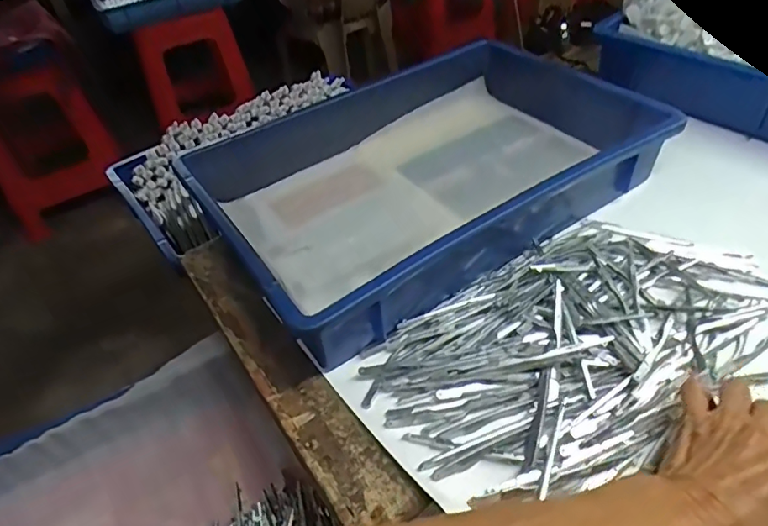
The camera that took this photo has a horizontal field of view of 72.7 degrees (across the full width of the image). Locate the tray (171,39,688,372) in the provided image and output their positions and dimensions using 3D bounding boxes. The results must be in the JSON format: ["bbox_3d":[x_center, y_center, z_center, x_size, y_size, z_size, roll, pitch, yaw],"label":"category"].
[{"bbox_3d":[0.037,-0.096,0.520,0.403,0.074,0.286,-26,47,-20],"label":"tray"}]

